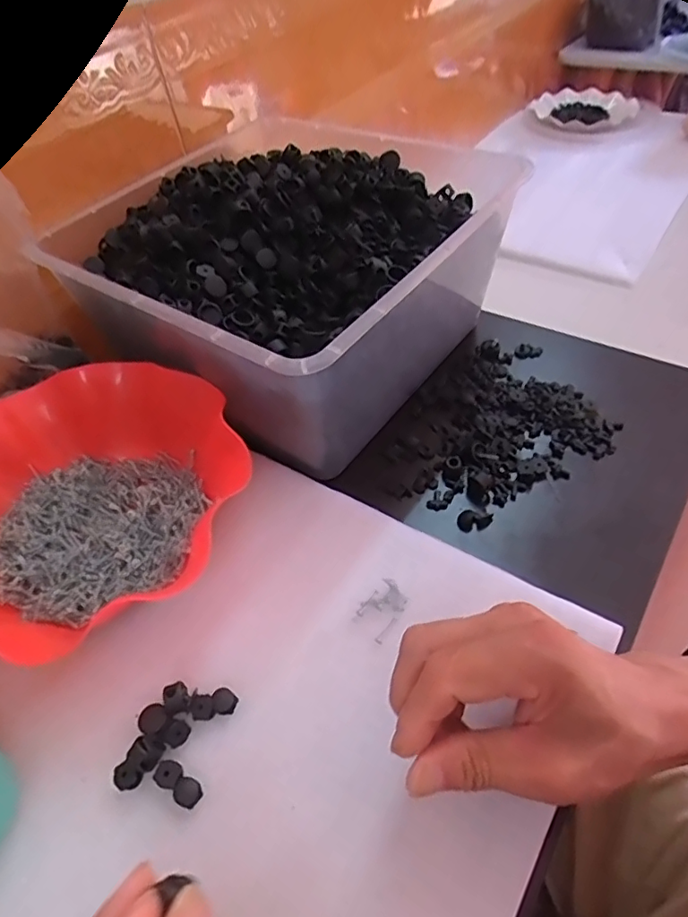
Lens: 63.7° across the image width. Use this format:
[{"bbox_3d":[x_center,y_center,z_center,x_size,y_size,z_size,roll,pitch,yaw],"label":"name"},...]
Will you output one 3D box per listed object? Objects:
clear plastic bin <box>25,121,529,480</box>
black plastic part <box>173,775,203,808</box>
[{"bbox_3d":[-0.056,-0.164,0.477,0.307,0.137,0.289,29,58,24],"label":"clear plastic bin"},{"bbox_3d":[-0.082,0.175,0.290,0.014,0.005,0.013,26,56,22],"label":"black plastic part"}]

